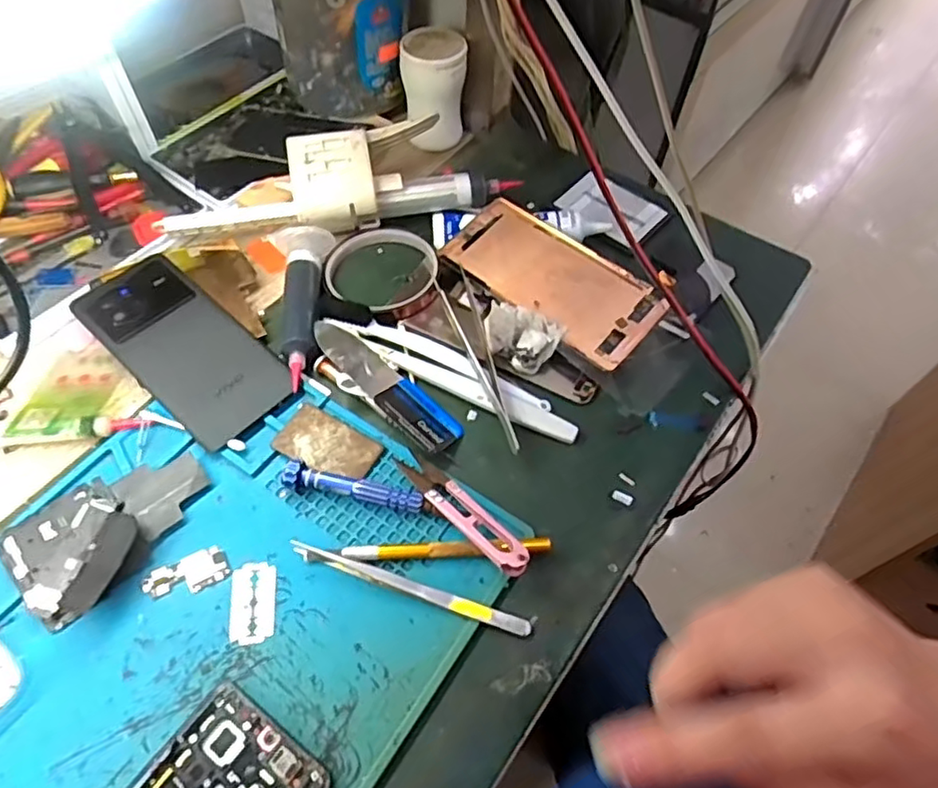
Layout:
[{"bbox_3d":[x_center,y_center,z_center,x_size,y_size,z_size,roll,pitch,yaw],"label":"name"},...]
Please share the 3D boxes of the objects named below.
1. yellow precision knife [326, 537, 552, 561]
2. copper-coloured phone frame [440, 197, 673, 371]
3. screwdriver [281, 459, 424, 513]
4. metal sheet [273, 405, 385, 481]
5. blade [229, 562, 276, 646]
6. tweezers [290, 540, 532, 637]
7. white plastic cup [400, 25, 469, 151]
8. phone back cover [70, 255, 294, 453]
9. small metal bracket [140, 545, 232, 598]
[{"bbox_3d":[-0.014,0.087,0.351,0.119,0.016,0.011,-2,58,-4],"label":"yellow precision knife"},{"bbox_3d":[0.060,-0.084,0.451,0.159,0.005,0.073,40,76,23],"label":"copper-coloured phone frame"},{"bbox_3d":[-0.067,0.055,0.368,0.082,0.016,0.014,9,57,3],"label":"screwdriver"},{"bbox_3d":[-0.087,0.033,0.388,0.059,0.004,0.037,28,60,14],"label":"metal sheet"},{"bbox_3d":[-0.117,0.112,0.338,0.023,0.004,0.042,-5,58,-6],"label":"blade"},{"bbox_3d":[-0.032,0.105,0.342,0.135,0.008,0.008,18,58,8],"label":"tweezers"},{"bbox_3d":[-0.031,-0.263,0.544,0.055,0.090,0.053,1,57,-2],"label":"white plastic cup"},{"bbox_3d":[-0.193,-0.036,0.423,0.162,0.011,0.073,39,63,20],"label":"phone back cover"},{"bbox_3d":[-0.155,0.100,0.343,0.044,0.004,0.022,-23,61,-16],"label":"small metal bracket"}]

